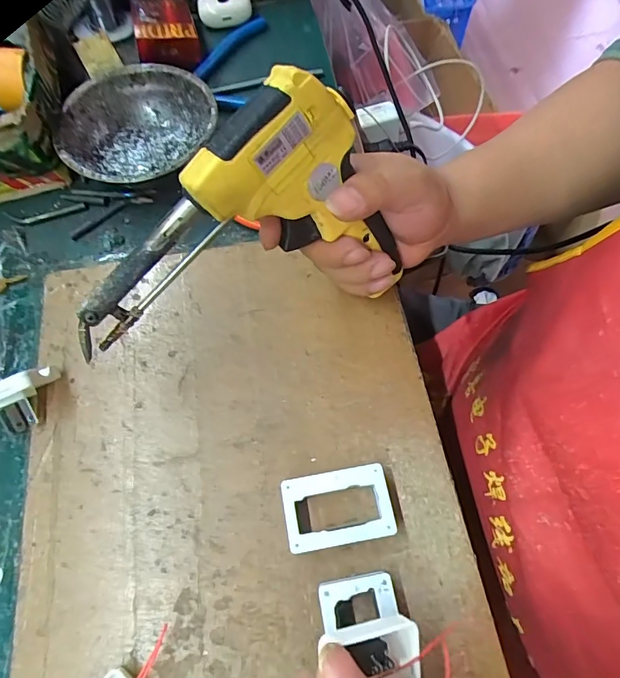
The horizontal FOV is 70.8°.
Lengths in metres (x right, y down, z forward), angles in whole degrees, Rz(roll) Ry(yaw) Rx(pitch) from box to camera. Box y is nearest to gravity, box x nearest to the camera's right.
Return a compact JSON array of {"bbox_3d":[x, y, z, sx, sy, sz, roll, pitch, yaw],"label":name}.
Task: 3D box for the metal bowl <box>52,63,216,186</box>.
[{"bbox_3d":[-0.139,-0.168,0.365,0.122,0.041,0.122,-1,66,1],"label":"metal bowl"}]

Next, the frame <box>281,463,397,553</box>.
[{"bbox_3d":[0.016,0.099,0.257,0.061,0.016,0.039,-9,66,-3],"label":"frame"}]

